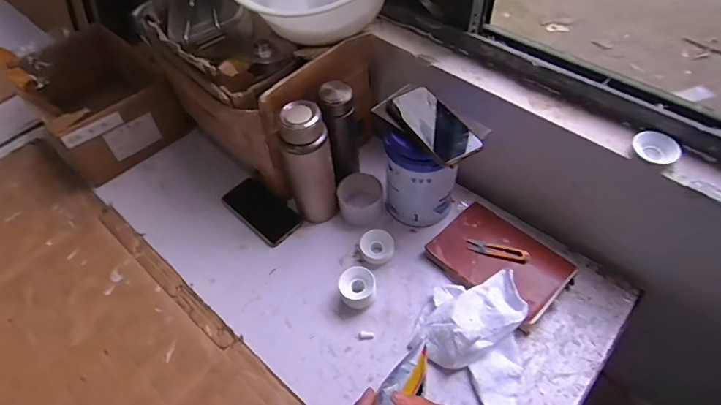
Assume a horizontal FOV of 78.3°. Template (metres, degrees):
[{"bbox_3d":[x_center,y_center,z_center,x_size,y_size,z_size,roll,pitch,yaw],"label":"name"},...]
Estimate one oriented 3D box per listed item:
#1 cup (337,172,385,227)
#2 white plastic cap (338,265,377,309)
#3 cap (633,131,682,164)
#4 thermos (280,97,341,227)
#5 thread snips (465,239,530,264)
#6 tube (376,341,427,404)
[{"bbox_3d":[0.000,-0.003,0.822,0.082,0.065,0.093,-7,52,-3],"label":"cup"},{"bbox_3d":[-0.003,0.144,0.730,0.059,0.051,0.062,-1,52,1],"label":"white plastic cap"},{"bbox_3d":[0.403,-0.075,0.604,0.056,0.016,0.049,17,55,15],"label":"cap"},{"bbox_3d":[-0.086,-0.057,0.765,0.080,0.244,0.064,-9,52,-4],"label":"thermos"},{"bbox_3d":[0.230,0.083,0.745,0.098,0.017,0.028,16,54,15],"label":"thread snips"},{"bbox_3d":[0.041,0.182,0.418,0.041,0.038,0.132,20,25,17],"label":"tube"}]

